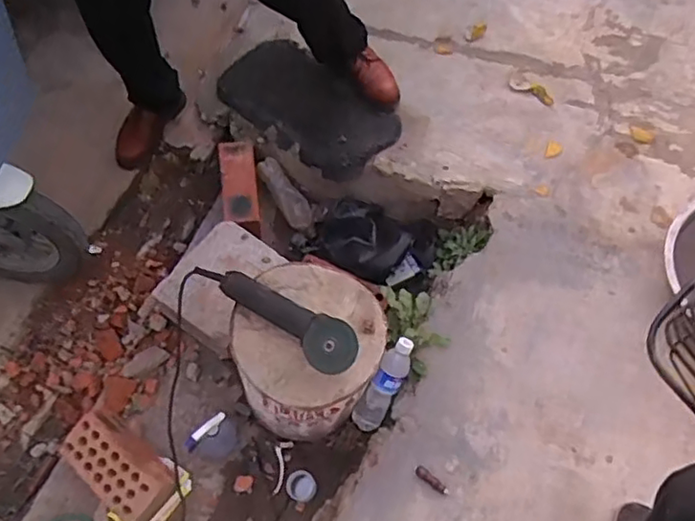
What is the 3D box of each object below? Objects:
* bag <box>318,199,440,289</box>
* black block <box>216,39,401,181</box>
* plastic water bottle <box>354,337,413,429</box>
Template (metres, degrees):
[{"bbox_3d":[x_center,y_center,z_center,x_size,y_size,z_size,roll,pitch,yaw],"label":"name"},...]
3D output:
[{"bbox_3d":[0.077,-0.041,1.559,0.274,0.096,0.191,18,66,5],"label":"bag"},{"bbox_3d":[-0.112,-0.426,1.658,0.528,0.058,0.275,40,71,22],"label":"black block"},{"bbox_3d":[0.072,0.267,1.304,0.061,0.240,0.057,34,28,20],"label":"plastic water bottle"}]

